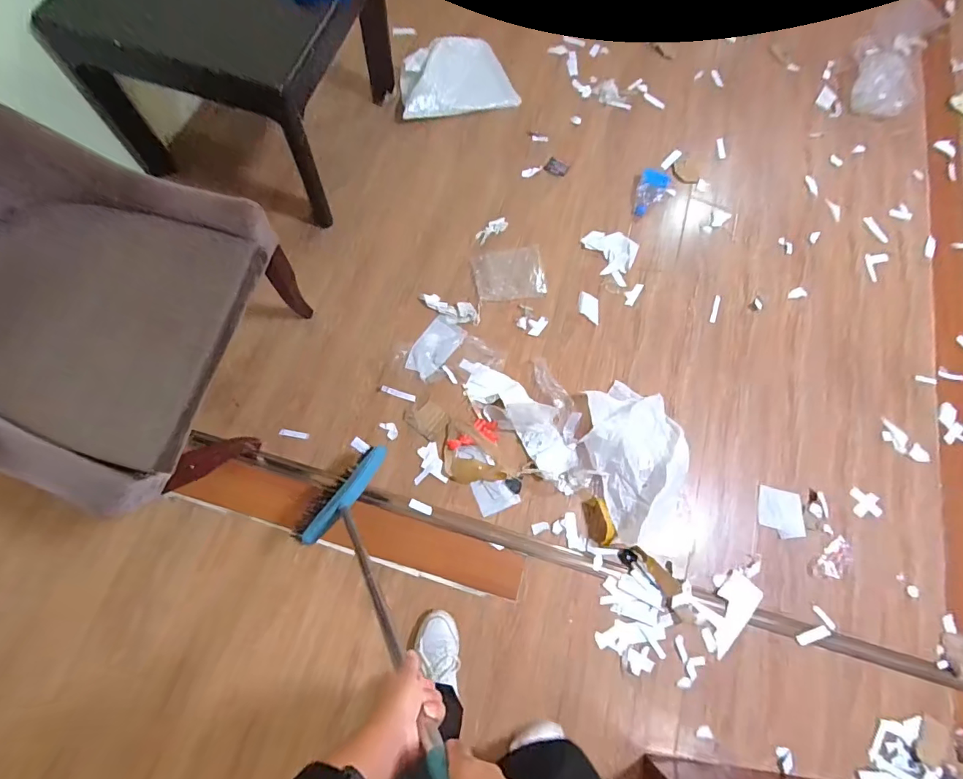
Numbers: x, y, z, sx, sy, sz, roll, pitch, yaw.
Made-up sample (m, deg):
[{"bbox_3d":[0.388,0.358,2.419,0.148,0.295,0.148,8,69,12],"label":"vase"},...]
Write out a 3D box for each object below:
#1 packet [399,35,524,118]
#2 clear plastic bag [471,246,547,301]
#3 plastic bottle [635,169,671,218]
[{"bbox_3d":[-0.104,-1.067,1.541,0.391,0.082,0.306,-20,74,-9],"label":"packet"},{"bbox_3d":[0.085,-0.344,1.339,0.205,0.007,0.171,-7,72,-5],"label":"clear plastic bag"},{"bbox_3d":[0.551,-0.634,1.465,0.091,0.047,0.171,20,72,4],"label":"plastic bottle"}]

